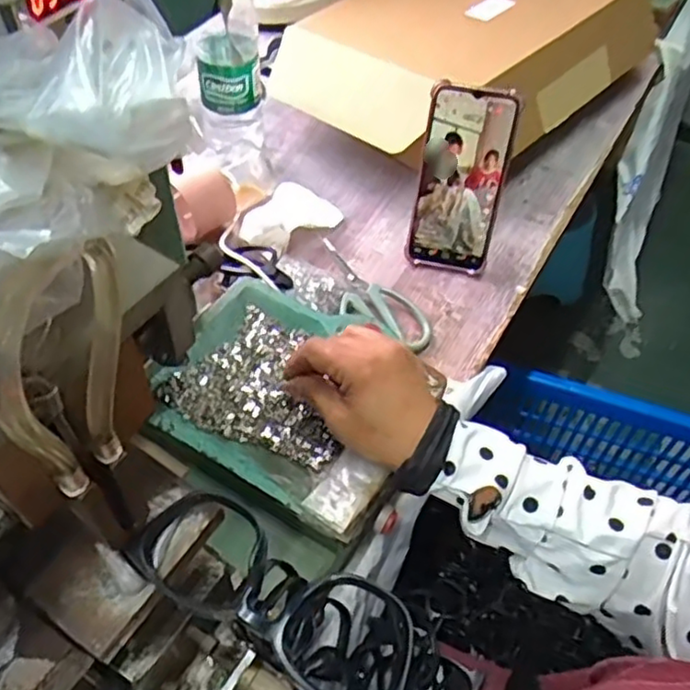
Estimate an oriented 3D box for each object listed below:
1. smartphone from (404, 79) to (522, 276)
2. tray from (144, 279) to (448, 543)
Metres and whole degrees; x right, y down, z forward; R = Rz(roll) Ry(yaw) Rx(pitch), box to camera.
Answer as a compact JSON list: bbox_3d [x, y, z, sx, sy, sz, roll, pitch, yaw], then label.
[{"bbox_3d":[0.107,-0.150,0.623,0.080,0.169,0.017,11,26,6],"label":"smartphone"},{"bbox_3d":[-0.041,0.032,0.490,0.187,0.018,0.158,25,56,16],"label":"tray"}]

